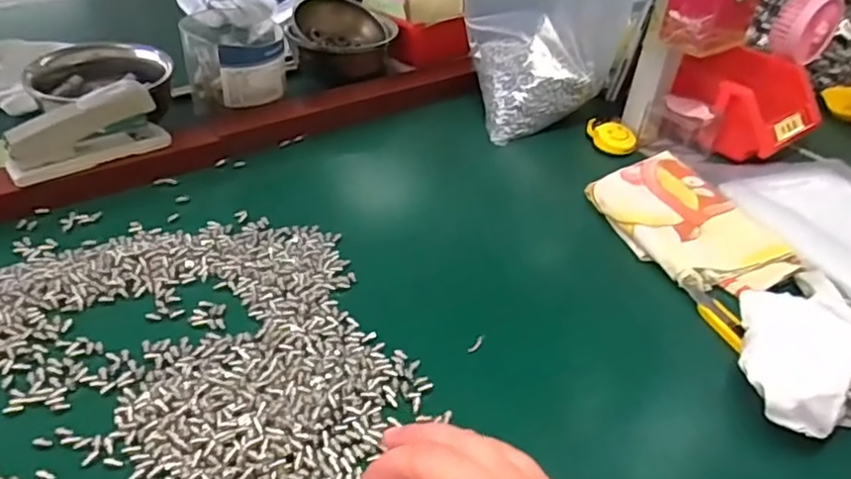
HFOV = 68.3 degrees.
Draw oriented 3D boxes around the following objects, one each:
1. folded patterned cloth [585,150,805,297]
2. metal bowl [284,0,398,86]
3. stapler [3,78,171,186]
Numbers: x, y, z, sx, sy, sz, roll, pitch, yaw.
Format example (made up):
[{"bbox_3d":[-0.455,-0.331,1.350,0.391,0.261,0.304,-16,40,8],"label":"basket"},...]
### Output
[{"bbox_3d":[0.225,-0.016,0.535,0.110,0.033,0.159,-11,40,-21],"label":"folded patterned cloth"},{"bbox_3d":[-0.099,-0.239,0.740,0.122,0.067,0.104,-4,38,-13],"label":"metal bowl"},{"bbox_3d":[-0.281,-0.088,0.522,0.120,0.062,0.029,-25,47,-34],"label":"stapler"}]

